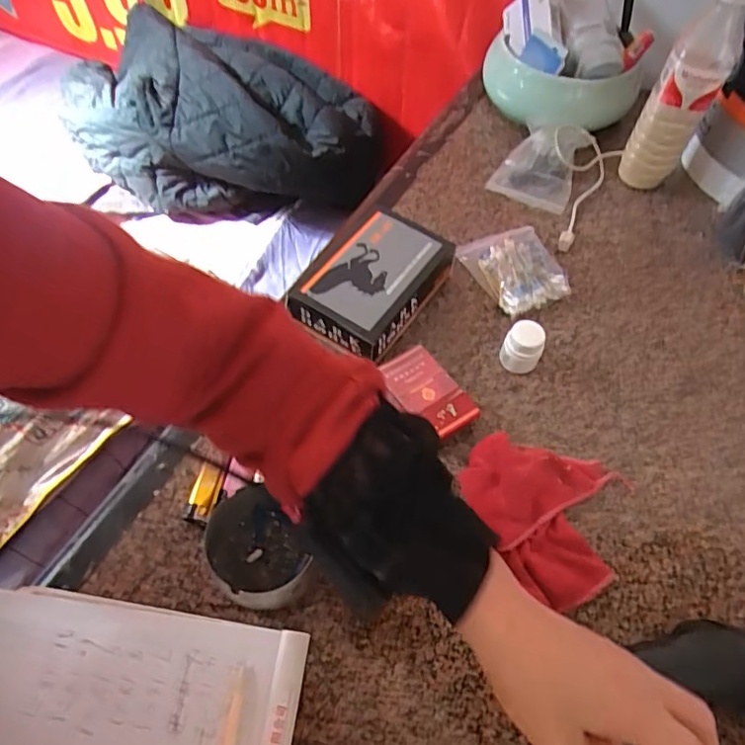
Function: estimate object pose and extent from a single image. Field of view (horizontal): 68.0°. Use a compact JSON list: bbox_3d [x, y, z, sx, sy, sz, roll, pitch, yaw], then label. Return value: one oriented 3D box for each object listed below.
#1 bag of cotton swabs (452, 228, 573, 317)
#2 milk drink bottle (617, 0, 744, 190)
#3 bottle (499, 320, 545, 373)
[{"bbox_3d":[0.157,-0.120,0.614,0.079,0.031,0.115,-20,60,-14],"label":"bag of cotton swabs"},{"bbox_3d":[0.352,-0.317,0.628,0.068,0.222,0.070,30,62,16],"label":"milk drink bottle"},{"bbox_3d":[0.148,-0.025,0.542,0.036,0.047,0.037,1,58,-1],"label":"bottle"}]

